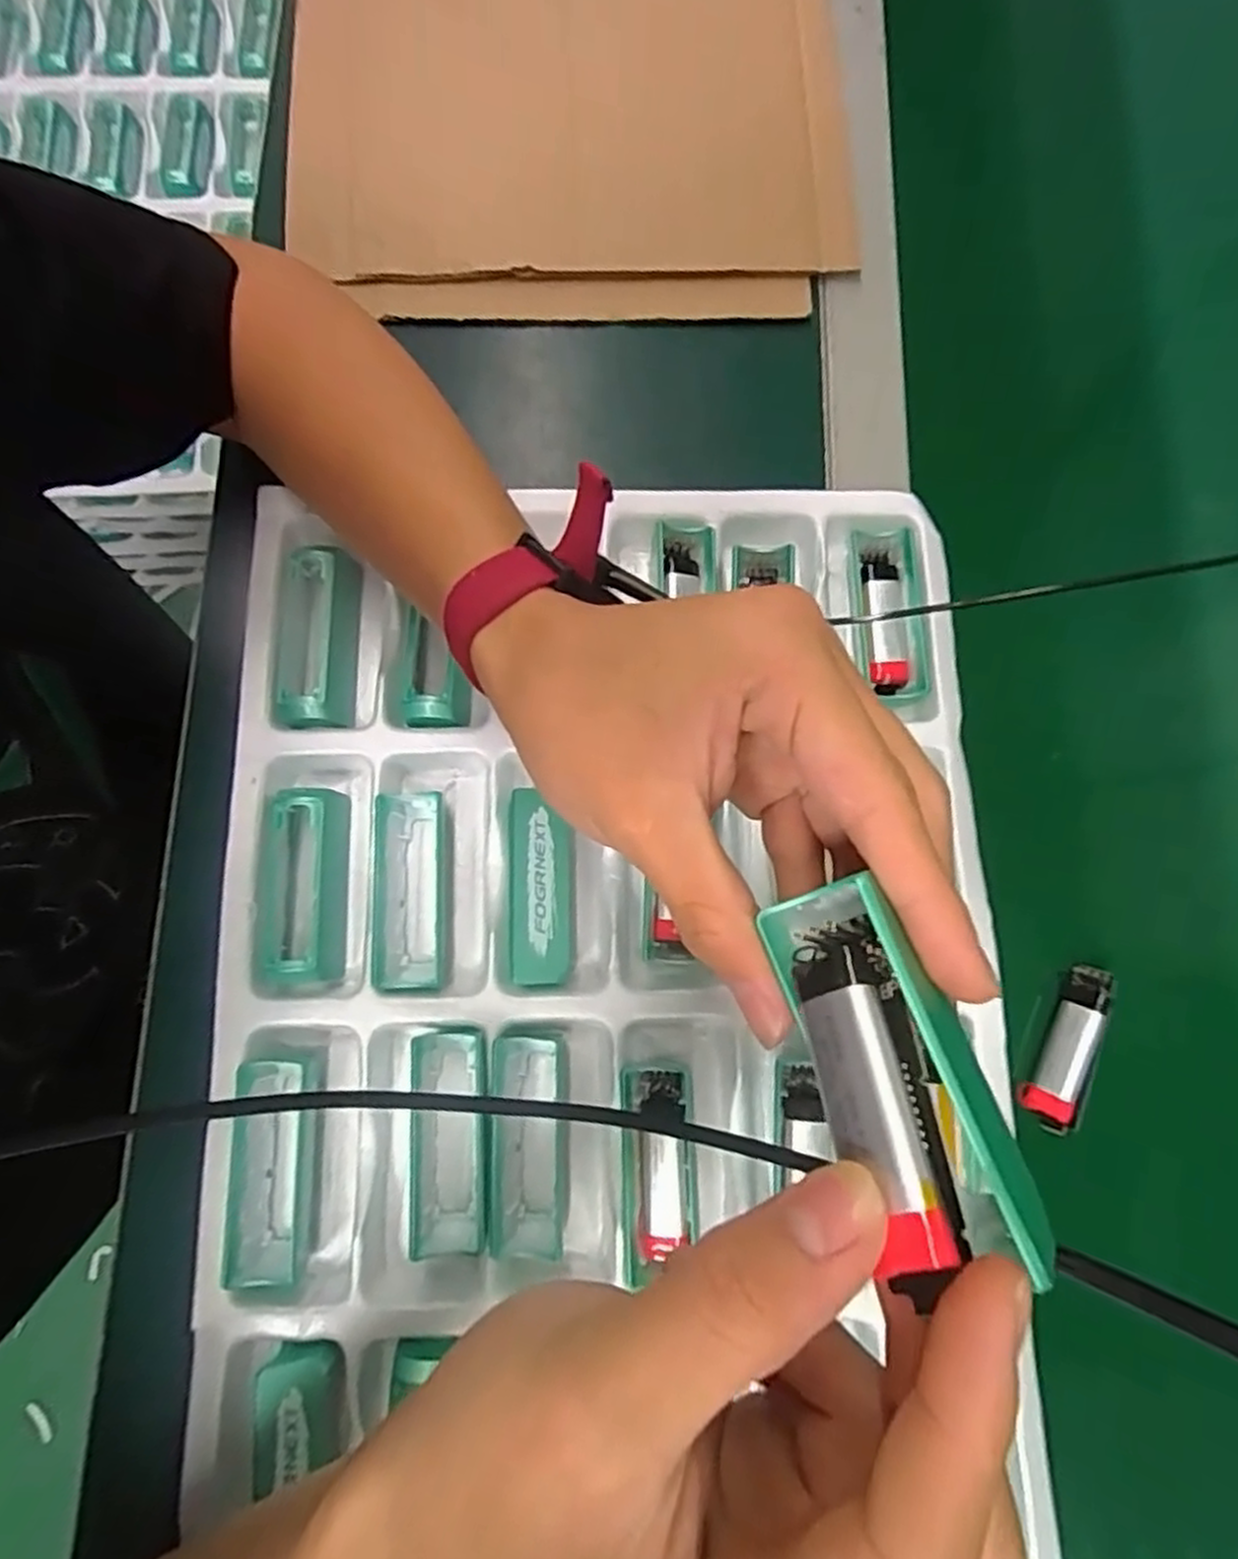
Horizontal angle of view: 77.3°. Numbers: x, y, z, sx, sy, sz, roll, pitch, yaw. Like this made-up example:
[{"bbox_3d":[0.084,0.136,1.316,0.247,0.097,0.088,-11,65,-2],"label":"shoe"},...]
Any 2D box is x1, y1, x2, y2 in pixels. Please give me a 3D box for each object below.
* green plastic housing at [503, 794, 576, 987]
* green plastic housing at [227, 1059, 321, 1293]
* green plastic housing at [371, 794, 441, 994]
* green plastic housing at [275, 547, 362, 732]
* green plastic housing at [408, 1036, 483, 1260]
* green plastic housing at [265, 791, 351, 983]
[{"bbox_3d":[-0.033,0.046,0.325,0.028,0.024,0.077,0,80,-1],"label":"green plastic housing"},{"bbox_3d":[-0.137,0.153,0.304,0.027,0.023,0.082,0,80,-1],"label":"green plastic housing"},{"bbox_3d":[-0.088,0.047,0.324,0.027,0.019,0.080,-2,80,-1],"label":"green plastic housing"},{"bbox_3d":[-0.135,-0.061,0.342,0.031,0.023,0.080,0,80,-1],"label":"green plastic housing"},{"bbox_3d":[-0.069,0.145,0.311,0.030,0.031,0.082,1,80,-1],"label":"green plastic housing"},{"bbox_3d":[-0.131,0.045,0.323,0.030,0.022,0.078,-3,80,-1],"label":"green plastic housing"}]

